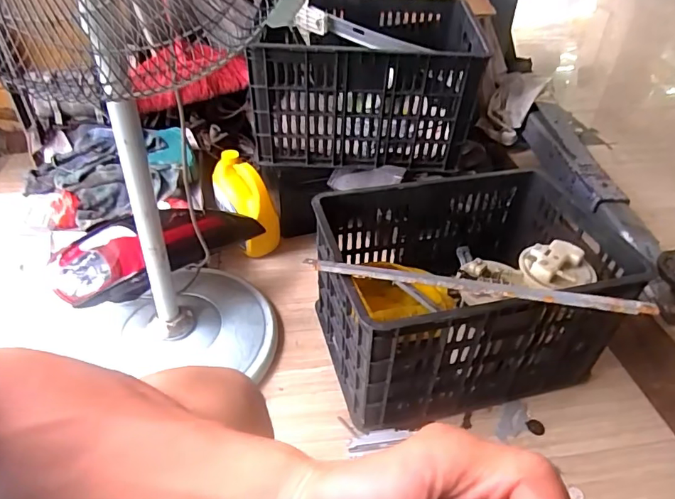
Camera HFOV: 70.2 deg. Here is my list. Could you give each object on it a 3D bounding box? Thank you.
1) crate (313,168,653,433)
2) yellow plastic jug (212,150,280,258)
[{"bbox_3d":[0.232,0.081,0.882,0.496,0.276,0.380,-11,42,-14],"label":"crate"},{"bbox_3d":[-0.201,-0.112,1.113,0.119,0.248,0.083,-21,0,19],"label":"yellow plastic jug"}]

